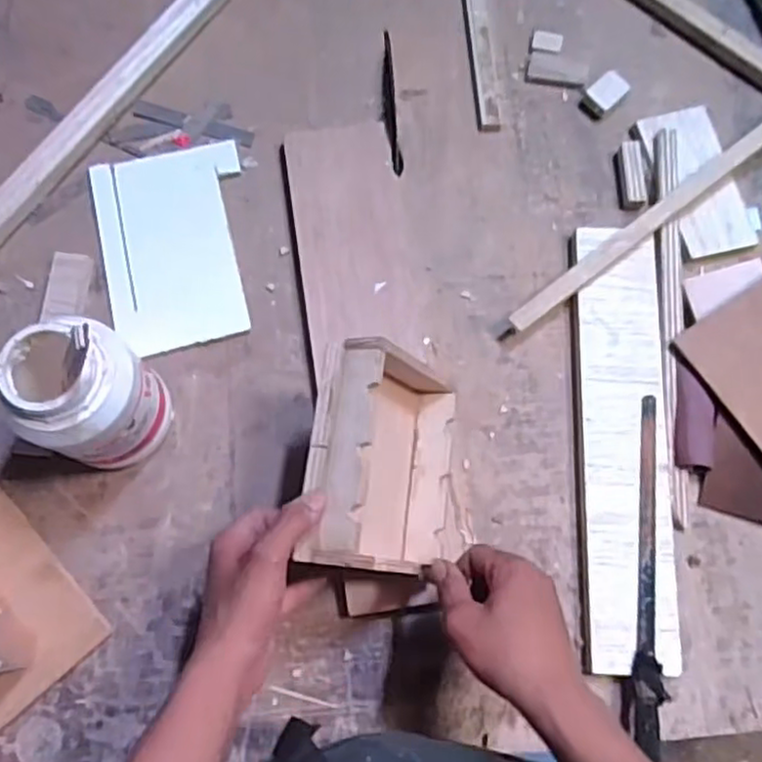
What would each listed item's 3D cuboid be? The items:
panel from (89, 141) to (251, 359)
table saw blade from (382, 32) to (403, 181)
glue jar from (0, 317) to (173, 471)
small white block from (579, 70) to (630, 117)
[{"bbox_3d":[-0.195,-0.127,0.654,0.133,0.009,0.200,-12,76,-4],"label":"panel"},{"bbox_3d":[0.009,-0.289,0.704,0.015,0.012,0.168,-4,75,-2],"label":"table saw blade"},{"bbox_3d":[-0.218,0.012,0.539,0.081,0.160,0.086,0,75,-1],"label":"glue jar"},{"bbox_3d":[0.229,-0.293,0.705,0.031,0.021,0.043,42,78,9],"label":"small white block"}]

